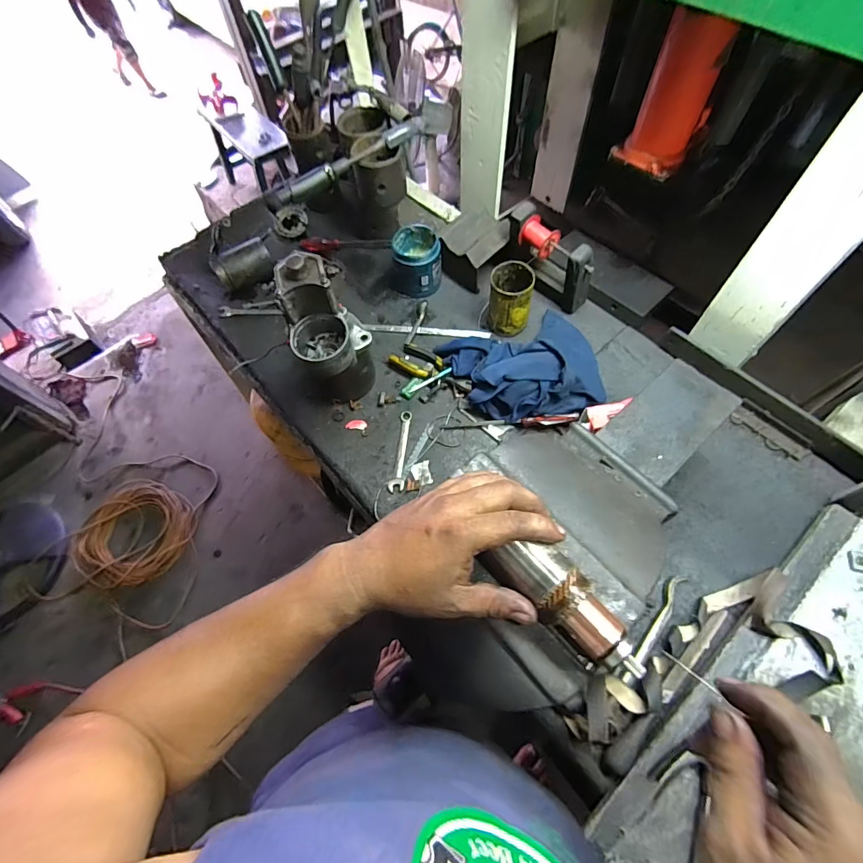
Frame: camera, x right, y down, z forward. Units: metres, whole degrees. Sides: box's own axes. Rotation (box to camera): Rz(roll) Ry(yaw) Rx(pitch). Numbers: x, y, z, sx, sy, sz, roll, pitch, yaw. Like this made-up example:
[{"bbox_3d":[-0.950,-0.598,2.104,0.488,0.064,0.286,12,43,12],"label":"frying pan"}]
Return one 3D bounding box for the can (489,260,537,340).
[{"bbox_3d":[0.143,-0.240,0.804,0.075,0.108,0.083,1,63,4],"label":"can"}]

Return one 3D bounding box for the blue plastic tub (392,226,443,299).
[{"bbox_3d":[-0.032,-0.334,0.863,0.098,0.081,0.106,-1,63,3],"label":"blue plastic tub"}]

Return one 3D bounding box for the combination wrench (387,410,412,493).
[{"bbox_3d":[-0.049,0.031,0.739,0.025,0.005,0.148,5,63,6],"label":"combination wrench"}]

